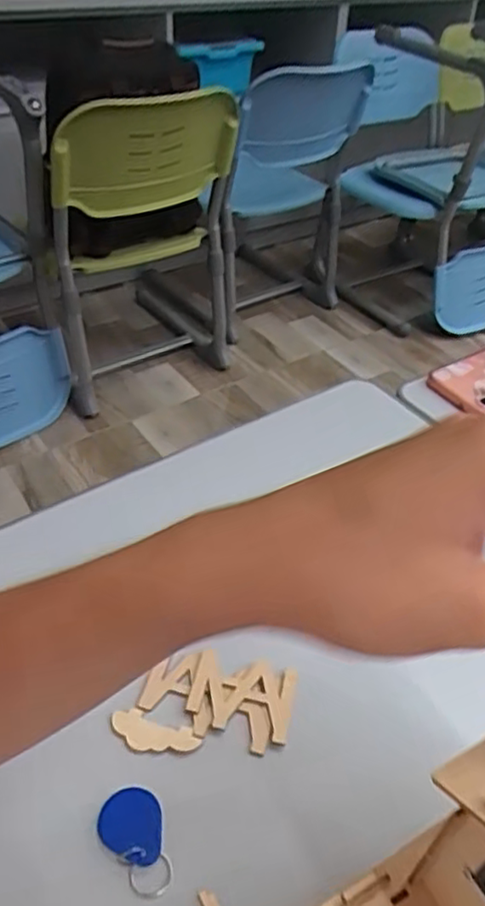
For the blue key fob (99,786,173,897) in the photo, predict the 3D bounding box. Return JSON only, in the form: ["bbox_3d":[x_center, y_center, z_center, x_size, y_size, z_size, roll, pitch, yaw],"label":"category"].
[{"bbox_3d":[-0.053,0.190,0.321,0.030,0.008,0.049,-9,43,-15],"label":"blue key fob"}]

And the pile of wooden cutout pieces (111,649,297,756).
[{"bbox_3d":[-0.020,0.141,0.373,0.097,0.008,0.054,3,41,-1],"label":"pile of wooden cutout pieces"}]

